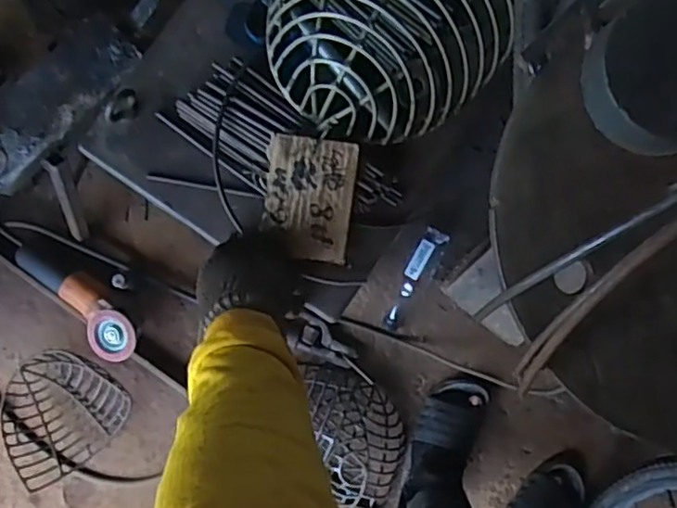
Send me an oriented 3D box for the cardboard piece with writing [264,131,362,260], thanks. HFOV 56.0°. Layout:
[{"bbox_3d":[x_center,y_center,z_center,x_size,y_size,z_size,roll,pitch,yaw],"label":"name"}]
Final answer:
[{"bbox_3d":[-0.028,-0.054,0.622,0.085,0.006,0.116,7,97,-1],"label":"cardboard piece with writing"}]

